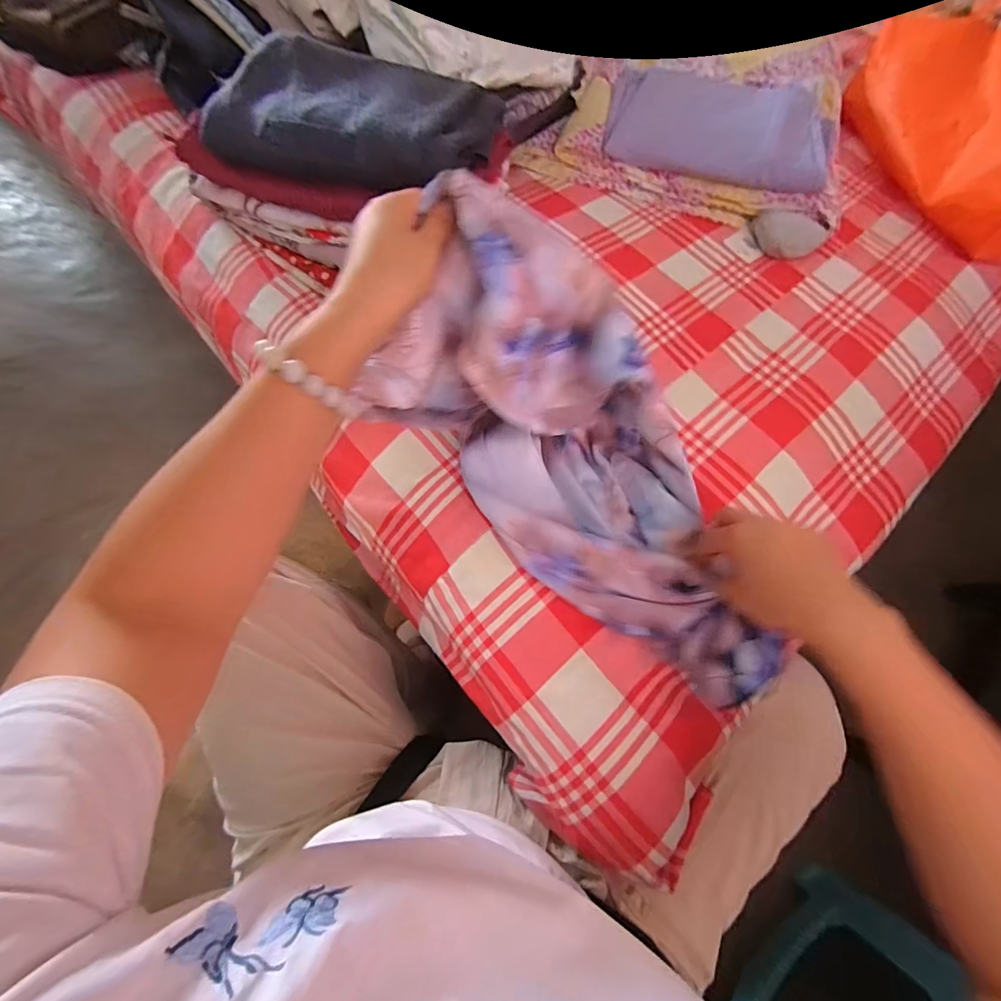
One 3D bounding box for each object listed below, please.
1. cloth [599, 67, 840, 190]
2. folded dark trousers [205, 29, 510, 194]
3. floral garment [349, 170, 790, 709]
[{"bbox_3d":[0.317,-0.549,0.658,0.315,0.046,0.211,18,64,6],"label":"cloth"},{"bbox_3d":[-0.156,-0.413,0.492,0.279,0.050,0.188,14,64,4],"label":"folded dark trousers"},{"bbox_3d":[0.058,-0.028,0.387,0.157,0.169,0.398,-40,104,-19],"label":"floral garment"}]

